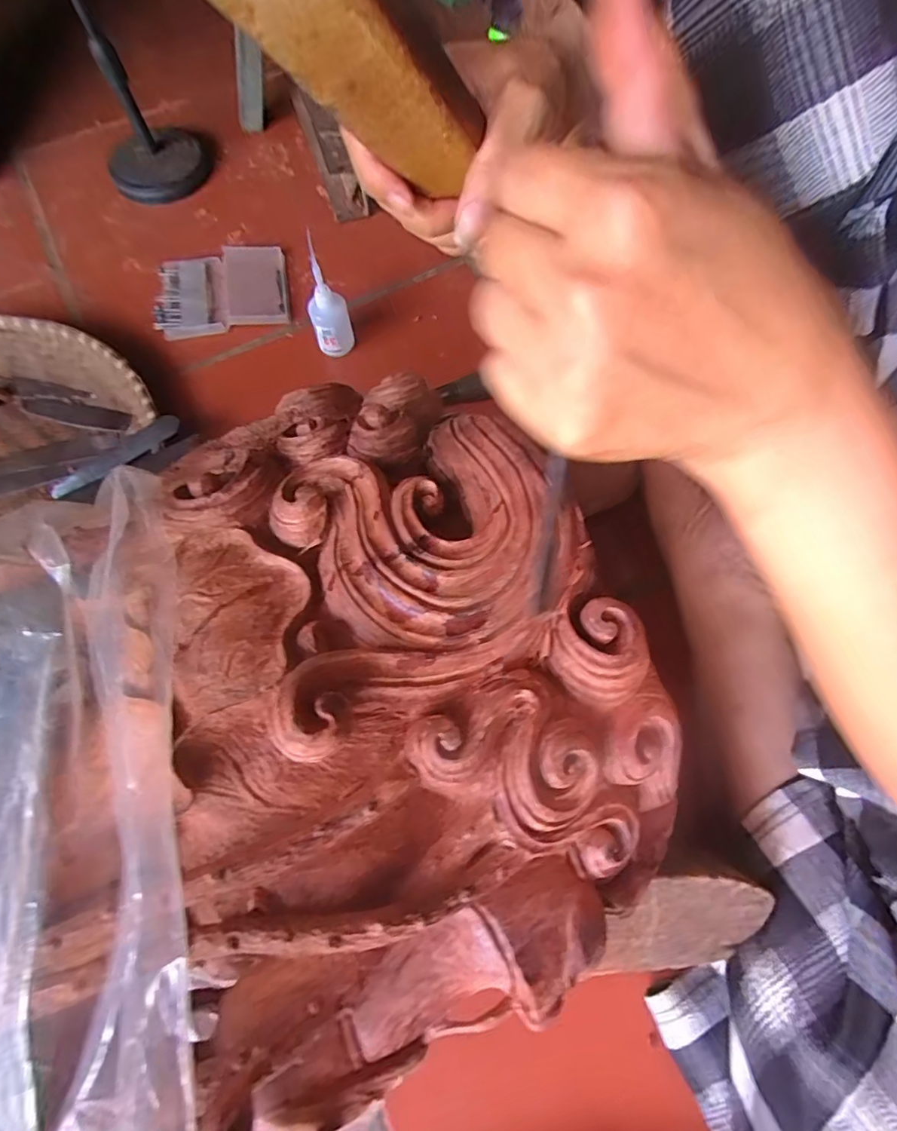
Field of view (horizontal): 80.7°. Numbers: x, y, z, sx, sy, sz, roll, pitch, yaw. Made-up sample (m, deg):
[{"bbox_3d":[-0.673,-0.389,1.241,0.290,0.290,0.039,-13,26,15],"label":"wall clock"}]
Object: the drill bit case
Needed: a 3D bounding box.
[{"bbox_3d":[-0.240,-0.294,0.560,0.133,0.015,0.096,-11,70,-5],"label":"drill bit case"}]

